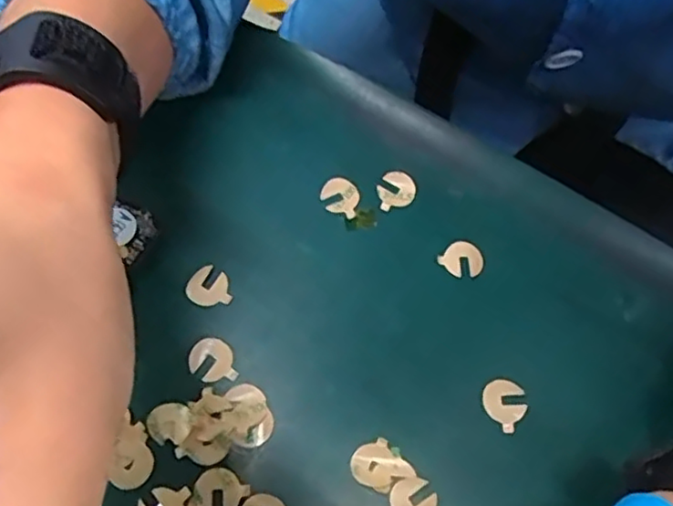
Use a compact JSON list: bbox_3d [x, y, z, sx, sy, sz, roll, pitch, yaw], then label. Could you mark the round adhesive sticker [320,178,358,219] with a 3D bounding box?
[{"bbox_3d":[0.001,-0.026,0.295,0.017,0.004,0.018,2,71,-5],"label":"round adhesive sticker"}]

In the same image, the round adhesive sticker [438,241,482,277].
[{"bbox_3d":[0.057,0.002,0.283,0.017,0.004,0.017,1,66,-3],"label":"round adhesive sticker"}]

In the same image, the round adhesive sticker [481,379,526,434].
[{"bbox_3d":[0.069,0.060,0.258,0.017,0.004,0.018,1,66,-3],"label":"round adhesive sticker"}]

